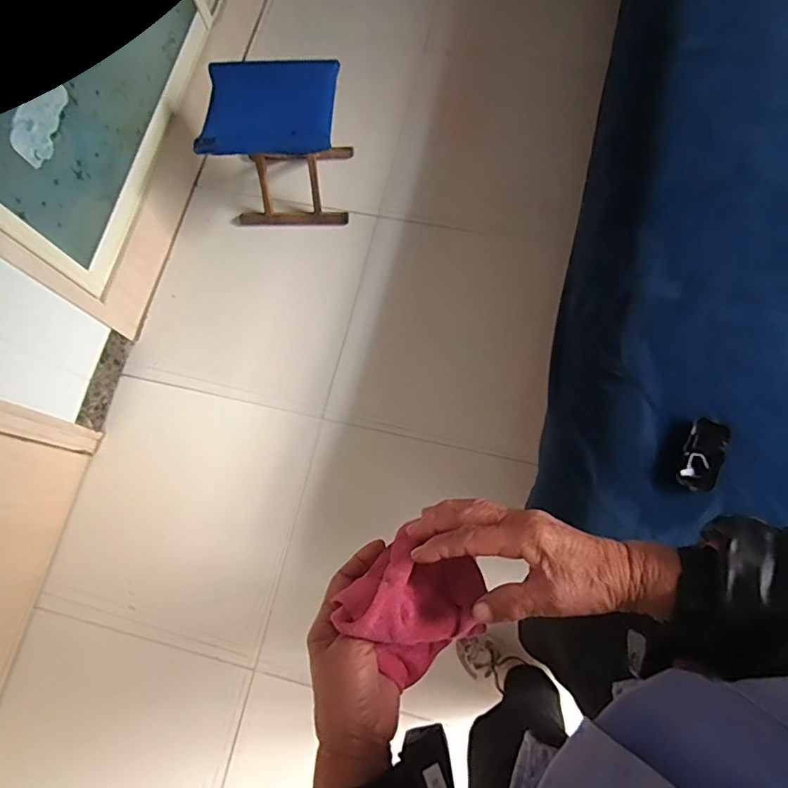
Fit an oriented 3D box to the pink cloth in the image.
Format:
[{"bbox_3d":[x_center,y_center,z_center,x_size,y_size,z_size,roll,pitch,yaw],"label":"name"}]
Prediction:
[{"bbox_3d":[0.018,0.159,0.400,0.099,0.070,0.087,-42,73,-14],"label":"pink cloth"}]

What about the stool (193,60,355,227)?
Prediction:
[{"bbox_3d":[-0.290,-0.638,1.377,0.304,0.305,0.277,1,75,3],"label":"stool"}]

